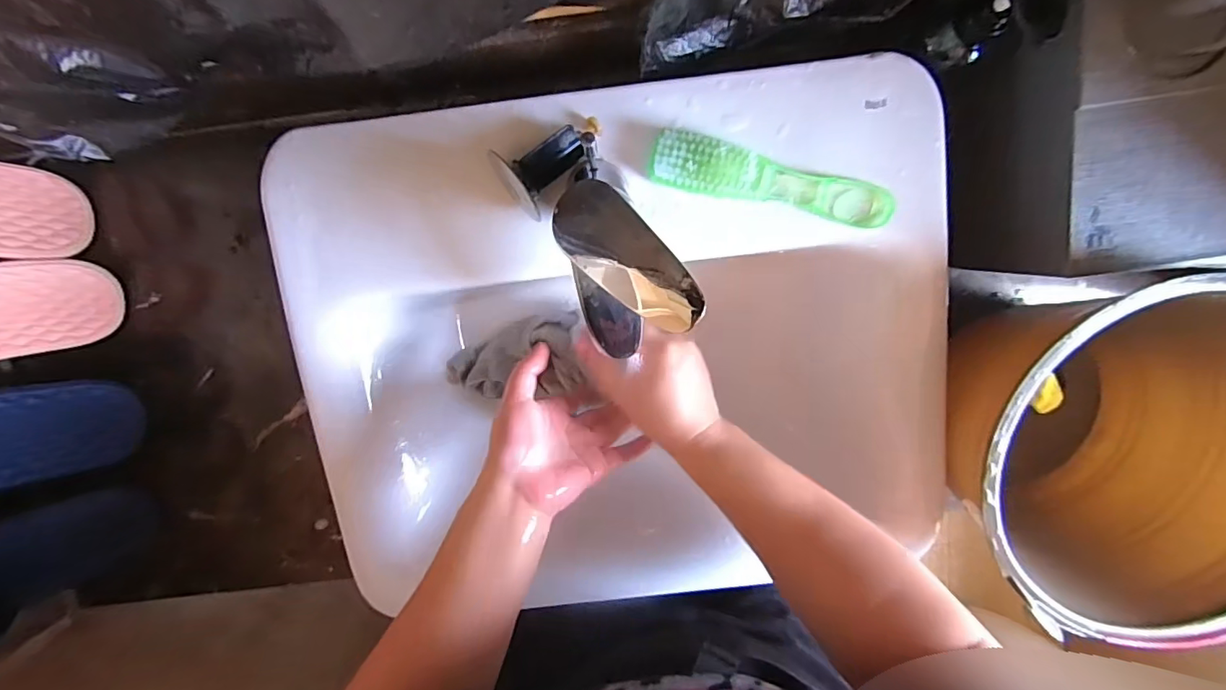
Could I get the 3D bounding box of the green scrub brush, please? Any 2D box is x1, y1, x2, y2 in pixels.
[{"bbox_3d":[0.123,-0.122,0.393,0.189,0.024,0.038,13,97,-5],"label":"green scrub brush"}]

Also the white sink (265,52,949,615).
[{"bbox_3d":[0.011,0.011,0.465,0.533,0.130,0.421,-8,98,-2],"label":"white sink"}]

